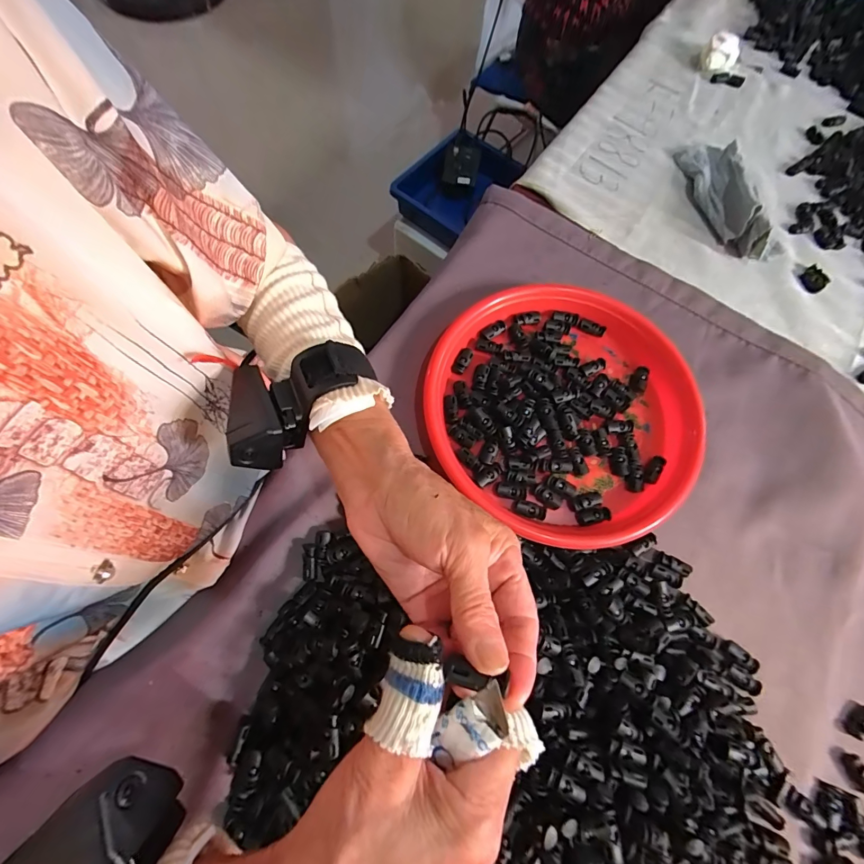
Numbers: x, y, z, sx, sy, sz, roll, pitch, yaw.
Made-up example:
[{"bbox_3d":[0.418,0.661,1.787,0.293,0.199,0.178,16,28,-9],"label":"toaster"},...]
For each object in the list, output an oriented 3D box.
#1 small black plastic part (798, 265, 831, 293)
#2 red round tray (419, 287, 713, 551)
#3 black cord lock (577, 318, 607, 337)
[{"bbox_3d":[0.441,-0.176,0.471,0.027,0.012,0.022,41,74,11],"label":"small black plastic part"},{"bbox_3d":[0.126,-0.028,0.390,0.249,0.028,0.249,1,70,-2],"label":"red round tray"},{"bbox_3d":[0.169,-0.110,0.431,0.029,0.007,0.011,22,71,5],"label":"black cord lock"}]

